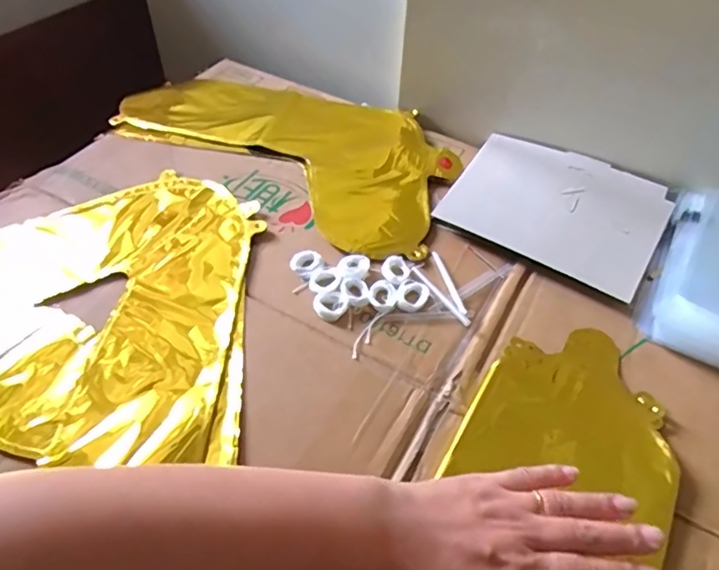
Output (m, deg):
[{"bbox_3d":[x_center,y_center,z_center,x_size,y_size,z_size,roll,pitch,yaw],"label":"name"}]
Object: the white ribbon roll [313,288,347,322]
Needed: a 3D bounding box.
[{"bbox_3d":[-0.024,0.016,0.481,0.028,0.006,0.027,2,49,-2],"label":"white ribbon roll"}]

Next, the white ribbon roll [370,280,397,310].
[{"bbox_3d":[0.020,0.008,0.487,0.023,0.005,0.029,7,49,3],"label":"white ribbon roll"}]

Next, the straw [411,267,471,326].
[{"bbox_3d":[0.069,0.009,0.495,0.007,0.005,0.073,-27,56,-24],"label":"straw"}]

